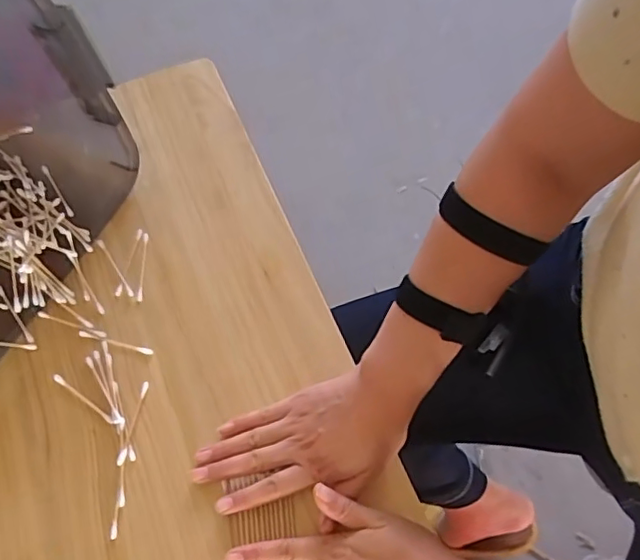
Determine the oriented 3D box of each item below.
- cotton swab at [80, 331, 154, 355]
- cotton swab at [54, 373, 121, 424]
[{"bbox_3d":[-0.189,0.058,0.522,0.071,0.004,0.007,13,66,5],"label":"cotton swab"},{"bbox_3d":[-0.209,0.106,0.500,0.077,0.004,0.007,31,69,12],"label":"cotton swab"}]

